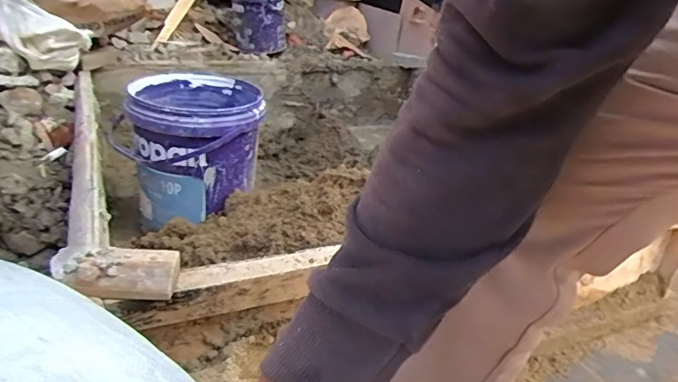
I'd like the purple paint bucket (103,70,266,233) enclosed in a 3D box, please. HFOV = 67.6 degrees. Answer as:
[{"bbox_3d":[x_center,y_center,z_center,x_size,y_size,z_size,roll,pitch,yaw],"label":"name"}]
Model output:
[{"bbox_3d":[-0.358,-0.114,1.226,0.317,0.267,0.325,-9,28,-28],"label":"purple paint bucket"}]

